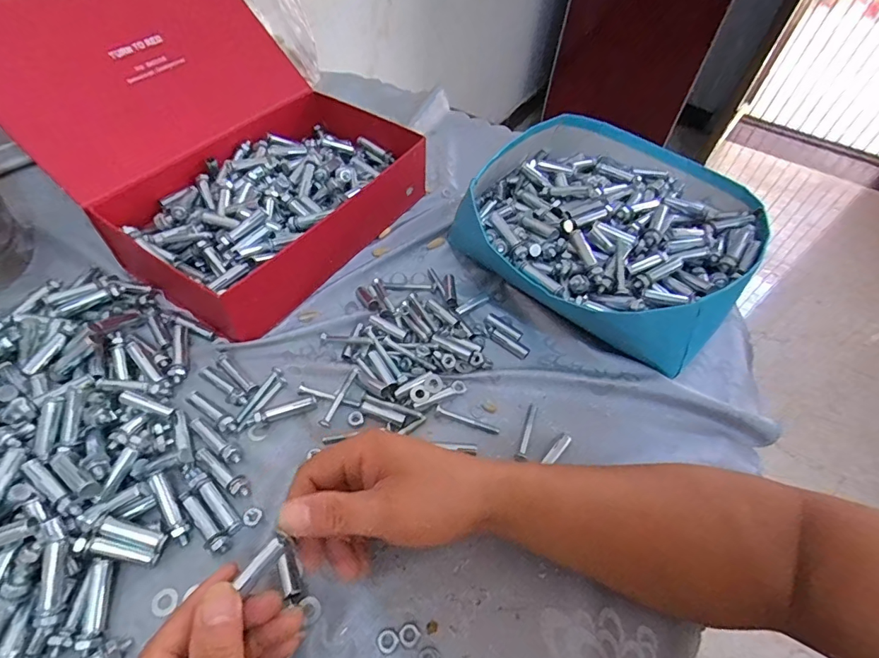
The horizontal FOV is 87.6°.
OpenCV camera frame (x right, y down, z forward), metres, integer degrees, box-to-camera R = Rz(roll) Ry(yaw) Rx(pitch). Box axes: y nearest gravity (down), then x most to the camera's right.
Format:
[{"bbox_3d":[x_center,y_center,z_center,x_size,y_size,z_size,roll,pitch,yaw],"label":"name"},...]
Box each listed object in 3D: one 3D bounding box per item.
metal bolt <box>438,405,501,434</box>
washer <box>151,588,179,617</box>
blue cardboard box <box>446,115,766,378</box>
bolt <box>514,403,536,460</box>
[{"bbox_3d":[0.025,0.079,0.398,0.057,0.005,0.005,19,54,9],"label":"metal bolt"},{"bbox_3d":[-0.184,0.183,0.306,0.017,0.004,0.016,2,53,-3],"label":"washer"},{"bbox_3d":[0.174,-0.104,0.493,0.269,0.093,0.278,35,58,19],"label":"blue cardboard box"},{"bbox_3d":[0.076,0.089,0.395,0.009,0.010,0.059,19,54,9],"label":"bolt"}]

